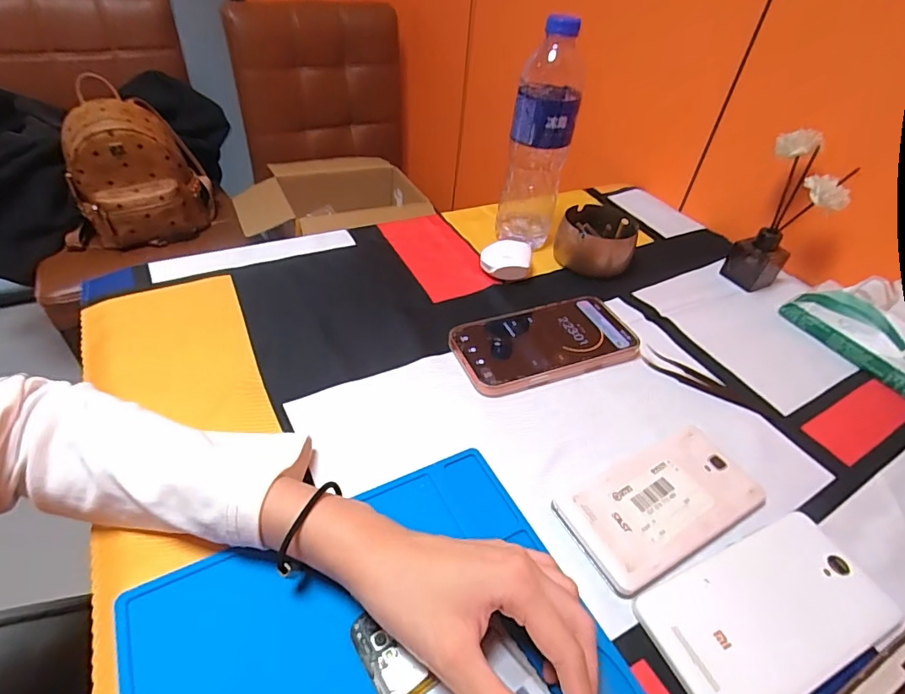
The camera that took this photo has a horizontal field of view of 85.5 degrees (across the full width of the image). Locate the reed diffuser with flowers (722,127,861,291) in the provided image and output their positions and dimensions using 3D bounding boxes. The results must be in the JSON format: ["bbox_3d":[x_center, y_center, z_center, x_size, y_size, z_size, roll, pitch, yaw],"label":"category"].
[{"bbox_3d":[0.362,-0.142,0.535,0.075,0.153,0.077,22,44,16],"label":"reed diffuser with flowers"}]

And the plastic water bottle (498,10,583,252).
[{"bbox_3d":[0.093,-0.216,0.526,0.064,0.221,0.070,11,42,5],"label":"plastic water bottle"}]

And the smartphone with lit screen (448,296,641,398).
[{"bbox_3d":[0.083,-0.003,0.444,0.166,0.015,0.081,-14,46,-21],"label":"smartphone with lit screen"}]

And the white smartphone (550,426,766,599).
[{"bbox_3d":[0.145,0.105,0.332,0.141,0.009,0.068,-17,47,-24],"label":"white smartphone"}]

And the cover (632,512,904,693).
[{"bbox_3d":[0.187,0.155,0.287,0.150,0.009,0.077,-14,46,-21],"label":"cover"}]

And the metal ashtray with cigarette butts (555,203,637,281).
[{"bbox_3d":[0.166,-0.127,0.564,0.083,0.050,0.092,18,43,13],"label":"metal ashtray with cigarette butts"}]

